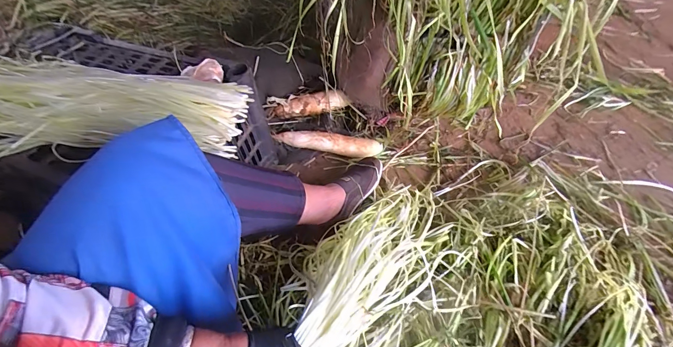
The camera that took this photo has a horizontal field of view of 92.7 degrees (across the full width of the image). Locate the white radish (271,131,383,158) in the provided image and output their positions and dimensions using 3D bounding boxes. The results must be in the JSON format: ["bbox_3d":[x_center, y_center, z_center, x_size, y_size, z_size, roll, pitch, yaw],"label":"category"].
[{"bbox_3d":[-0.020,-0.079,0.845,0.275,0.055,0.066,11,53,8],"label":"white radish"}]

